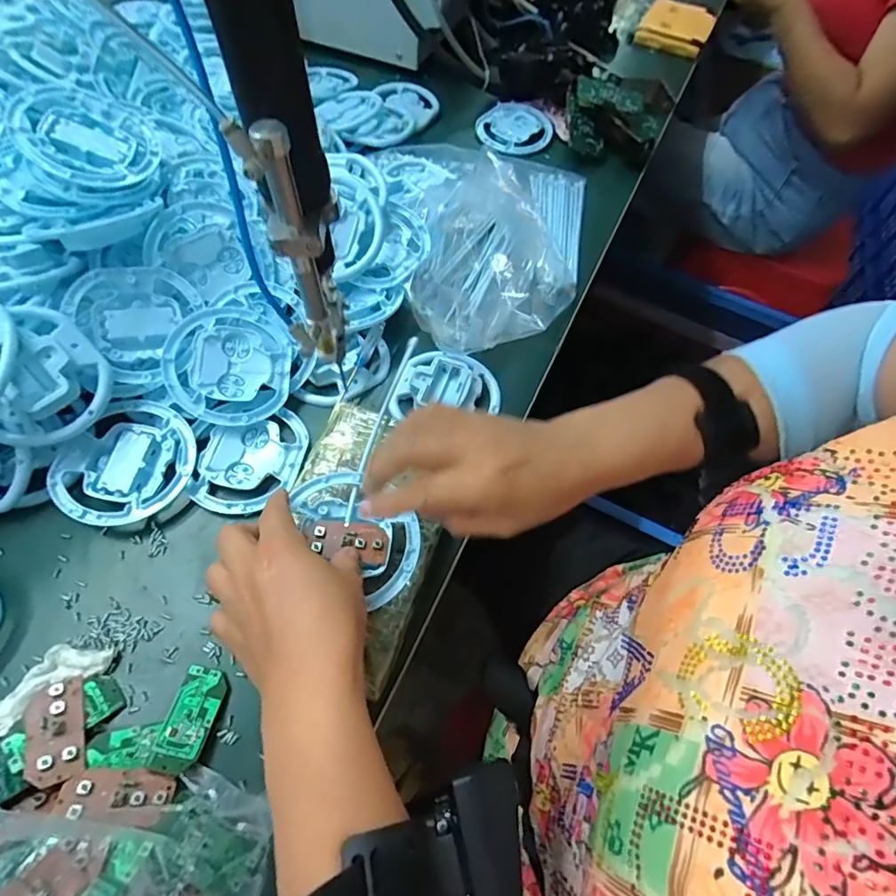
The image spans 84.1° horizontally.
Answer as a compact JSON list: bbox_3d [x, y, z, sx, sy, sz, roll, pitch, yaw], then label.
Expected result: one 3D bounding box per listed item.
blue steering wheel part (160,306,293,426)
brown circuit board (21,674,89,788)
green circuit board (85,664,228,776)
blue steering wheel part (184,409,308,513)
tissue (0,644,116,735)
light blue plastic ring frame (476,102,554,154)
[{"bbox_3d":[-0.189,-0.072,0.432,0.102,0.016,0.102,4,80,-21],"label":"blue steering wheel part"},{"bbox_3d":[-0.243,0.175,0.308,0.030,0.005,0.062,-12,50,-29],"label":"brown circuit board"},{"bbox_3d":[-0.184,0.173,0.322,0.063,0.011,0.063,12,61,2],"label":"green circuit board"},{"bbox_3d":[-0.166,0.009,0.421,0.079,0.011,0.099,12,61,2],"label":"blue steering wheel part"},{"bbox_3d":[-0.275,0.159,0.326,0.097,0.013,0.035,-30,67,-19],"label":"tissue"},{"bbox_3d":[0.095,-0.448,0.698,0.106,0.019,0.094,-2,61,-5],"label":"light blue plastic ring frame"}]

